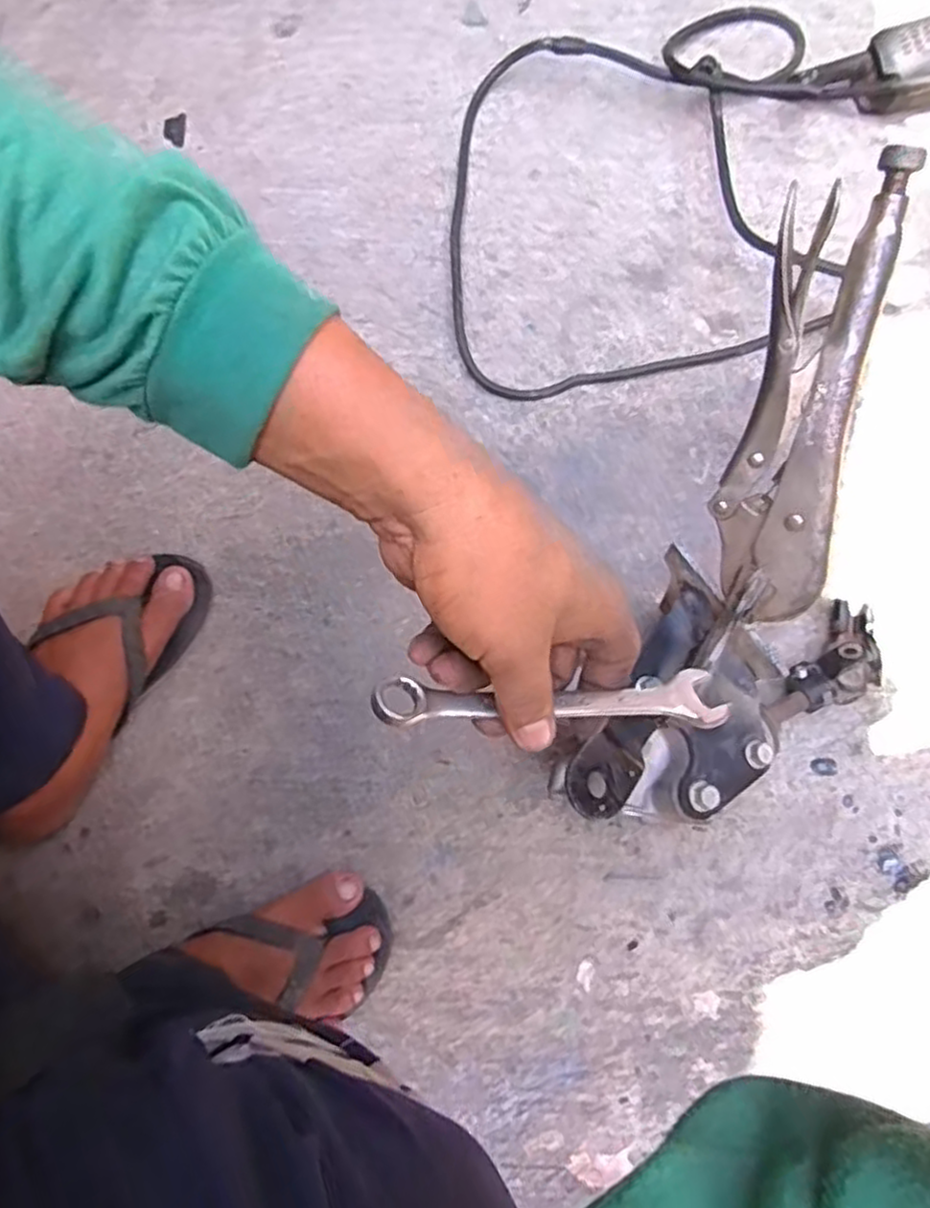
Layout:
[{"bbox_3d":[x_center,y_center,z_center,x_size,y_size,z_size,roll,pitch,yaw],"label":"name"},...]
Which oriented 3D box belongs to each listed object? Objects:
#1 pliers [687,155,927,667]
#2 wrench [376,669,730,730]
[{"bbox_3d":[0.159,-0.075,0.355,0.050,0.028,0.240,5,117,2],"label":"pliers"},{"bbox_3d":[0.040,0.041,0.315,0.158,0.015,0.025,2,78,-16],"label":"wrench"}]

